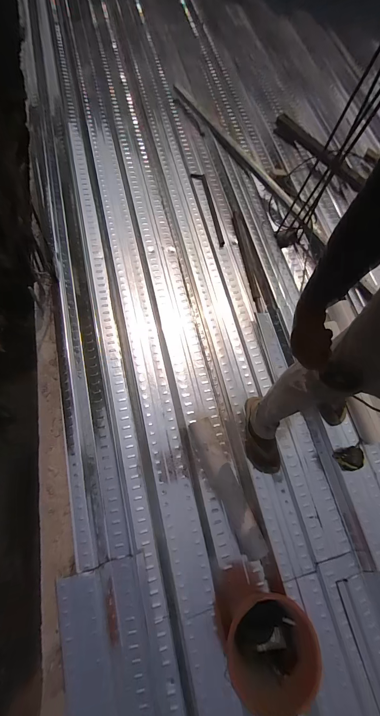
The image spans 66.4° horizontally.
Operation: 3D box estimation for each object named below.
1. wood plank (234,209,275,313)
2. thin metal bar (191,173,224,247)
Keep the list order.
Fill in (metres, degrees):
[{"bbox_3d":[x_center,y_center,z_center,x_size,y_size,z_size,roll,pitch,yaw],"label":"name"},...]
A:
[{"bbox_3d":[0.286,-0.451,1.342,0.079,0.023,0.529,-7,71,-8],"label":"wood plank"},{"bbox_3d":[0.092,-0.737,1.413,0.065,0.010,0.459,-12,71,-7],"label":"thin metal bar"}]

